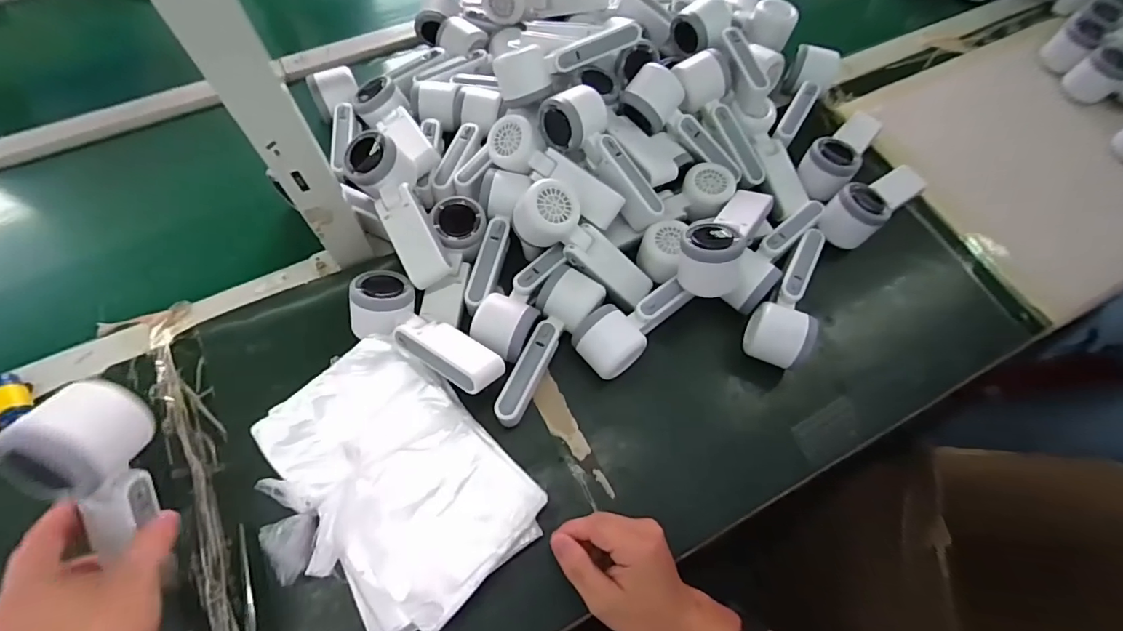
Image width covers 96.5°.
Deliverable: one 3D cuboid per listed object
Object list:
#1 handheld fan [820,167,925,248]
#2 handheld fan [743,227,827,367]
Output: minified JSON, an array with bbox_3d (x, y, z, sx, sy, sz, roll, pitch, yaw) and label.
[{"bbox_3d":[0.371,-0.138,0.583,0.156,0.054,0.057,-32,69,-16],"label":"handheld fan"},{"bbox_3d":[0.248,-0.021,0.528,0.060,0.053,0.167,30,66,12],"label":"handheld fan"}]

